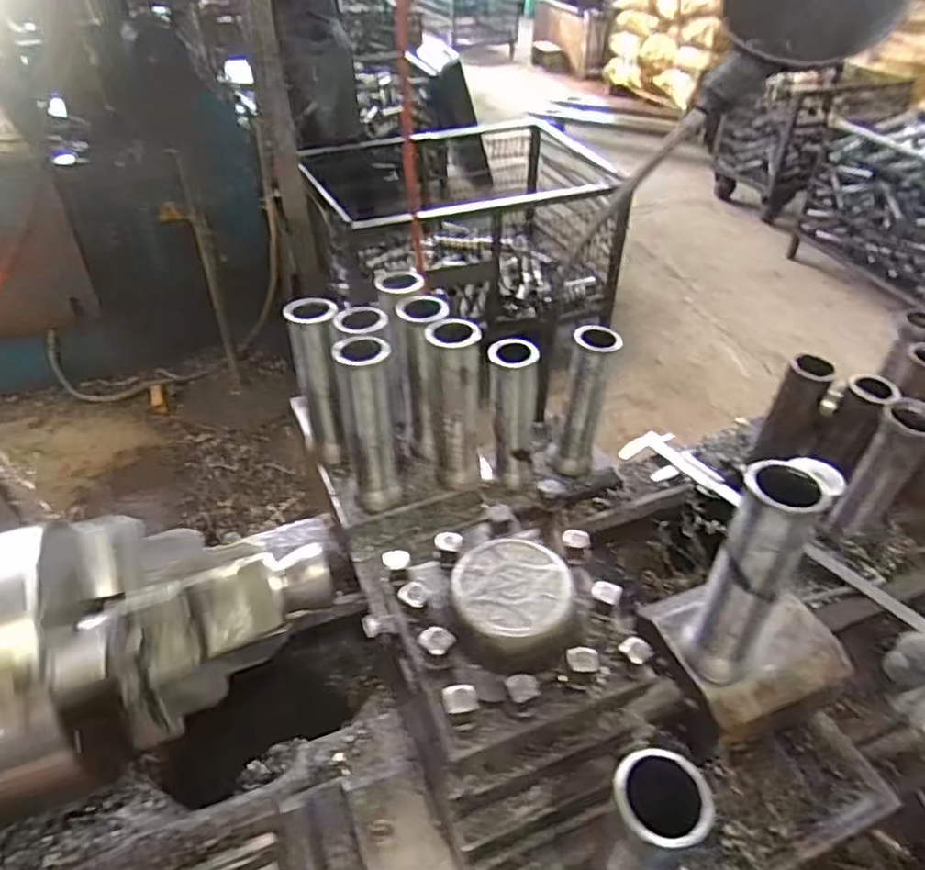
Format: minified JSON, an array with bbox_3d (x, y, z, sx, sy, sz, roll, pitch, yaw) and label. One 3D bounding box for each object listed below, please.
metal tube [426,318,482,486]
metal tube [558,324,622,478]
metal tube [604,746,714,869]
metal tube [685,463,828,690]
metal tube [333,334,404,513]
[{"bbox_3d":[-0.006,-0.033,0.721,0.055,0.189,0.060,-2,41,-2],"label":"metal tube"},{"bbox_3d":[0.149,-0.038,0.806,0.059,0.186,0.049,8,42,9],"label":"metal tube"},{"bbox_3d":[0.111,0.267,0.424,0.051,0.185,0.054,0,41,0],"label":"metal tube"},{"bbox_3d":[0.212,0.105,0.492,0.046,0.187,0.055,28,48,29],"label":"metal tube"},{"bbox_3d":[-0.096,-0.011,0.692,0.054,0.194,0.054,-8,42,-9],"label":"metal tube"}]

